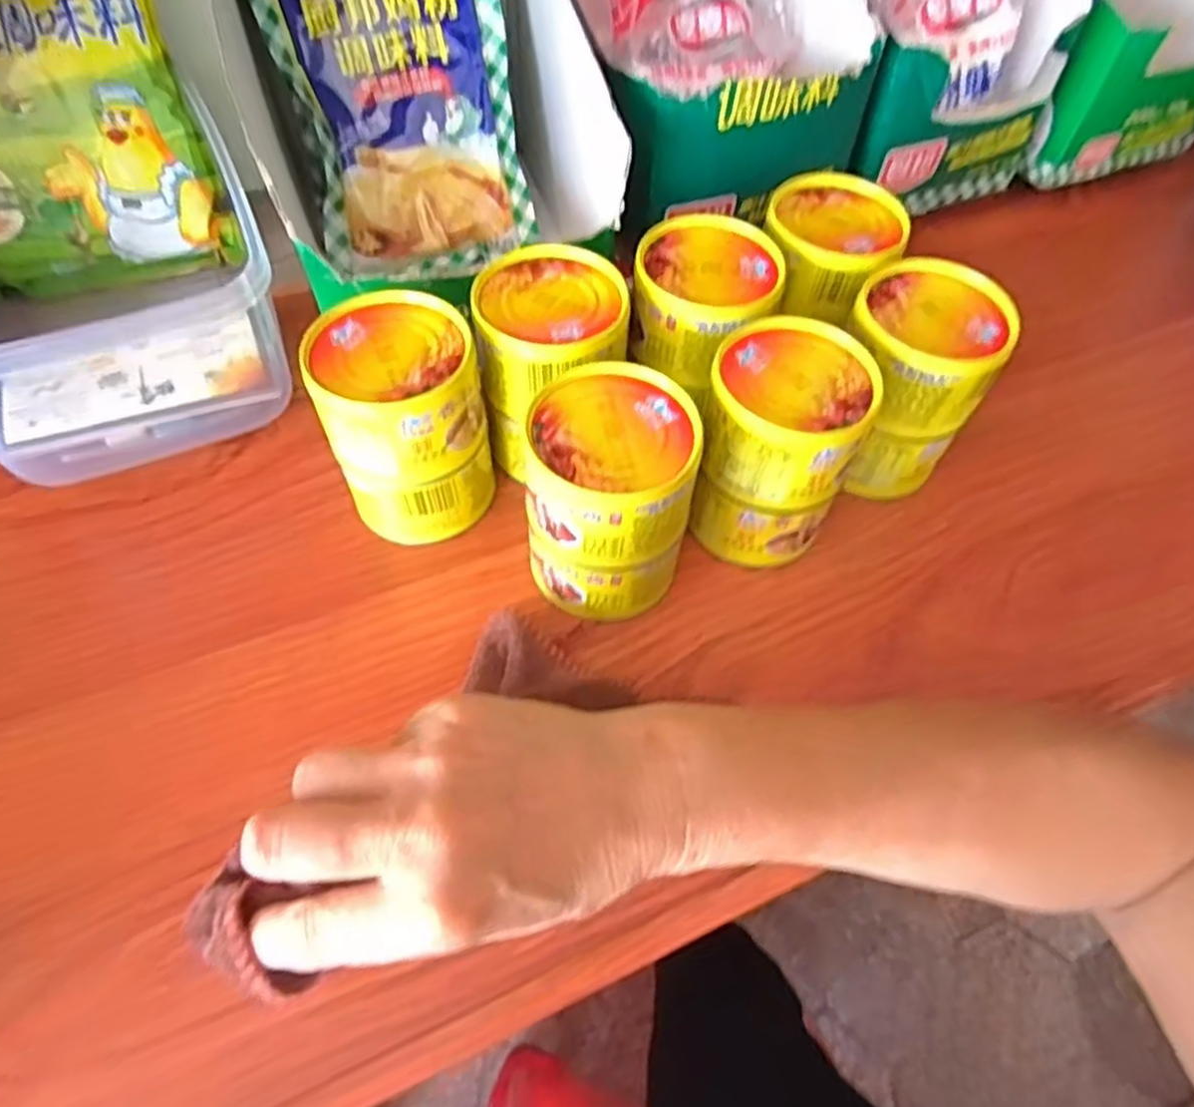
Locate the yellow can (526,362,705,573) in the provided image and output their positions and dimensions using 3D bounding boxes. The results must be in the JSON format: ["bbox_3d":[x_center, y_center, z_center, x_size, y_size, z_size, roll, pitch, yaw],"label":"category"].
[{"bbox_3d":[0.006,-0.034,0.305,0.067,0.053,0.071,1,56,-2],"label":"yellow can"}]

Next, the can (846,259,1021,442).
[{"bbox_3d":[0.157,-0.099,0.349,0.070,0.050,0.070,1,56,-2],"label":"can"}]

